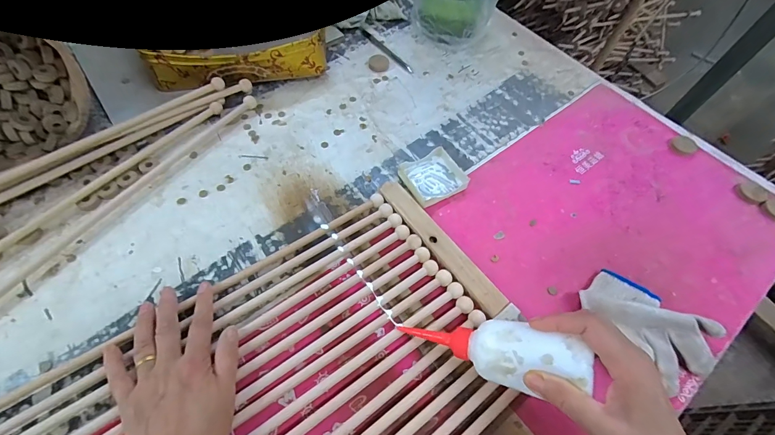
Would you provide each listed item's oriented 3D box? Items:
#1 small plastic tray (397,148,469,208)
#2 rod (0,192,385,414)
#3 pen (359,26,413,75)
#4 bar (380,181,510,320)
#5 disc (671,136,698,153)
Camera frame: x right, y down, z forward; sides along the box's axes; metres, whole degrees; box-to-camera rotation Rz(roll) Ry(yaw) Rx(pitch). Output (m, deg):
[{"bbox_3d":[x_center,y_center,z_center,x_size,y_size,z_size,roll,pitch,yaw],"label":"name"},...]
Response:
[{"bbox_3d":[0.064,-0.059,0.510,0.079,0.017,0.075,-24,64,-17],"label":"small plastic tray"},{"bbox_3d":[-0.296,0.137,0.370,0.694,0.016,0.018,-29,65,-19],"label":"rod"},{"bbox_3d":[-0.004,-0.305,0.656,0.013,0.006,0.148,-34,67,-21],"label":"pen"},{"bbox_3d":[0.064,0.033,0.454,0.036,0.019,0.211,-30,66,-20],"label":"bar"},{"bbox_3d":[0.461,-0.114,0.564,0.035,0.007,0.035,2,59,-3],"label":"disc"}]

